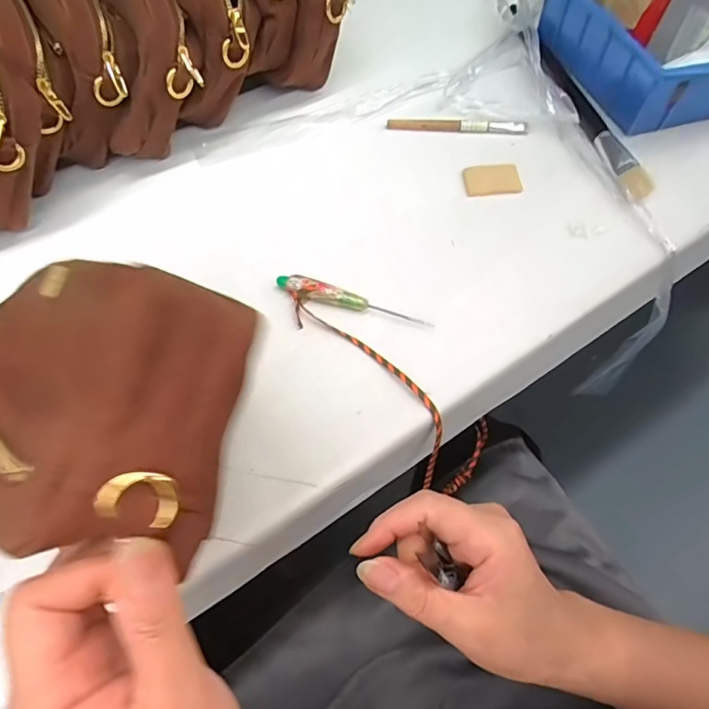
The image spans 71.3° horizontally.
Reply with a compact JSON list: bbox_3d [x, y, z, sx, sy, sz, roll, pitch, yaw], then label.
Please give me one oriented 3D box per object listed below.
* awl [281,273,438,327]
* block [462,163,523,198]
[{"bbox_3d":[-0.002,-0.039,0.358,0.114,0.012,0.015,14,62,8],"label":"awl"},{"bbox_3d":[0.119,-0.149,0.425,0.048,0.010,0.028,-4,61,-2],"label":"block"}]

